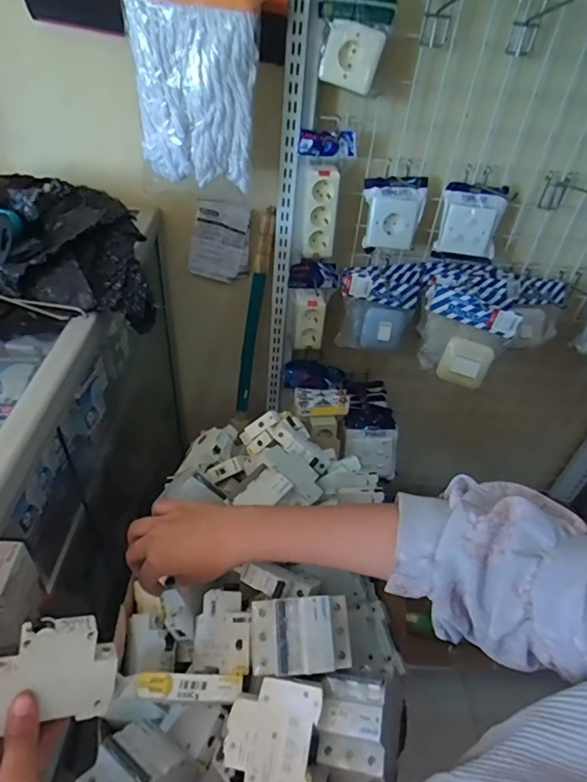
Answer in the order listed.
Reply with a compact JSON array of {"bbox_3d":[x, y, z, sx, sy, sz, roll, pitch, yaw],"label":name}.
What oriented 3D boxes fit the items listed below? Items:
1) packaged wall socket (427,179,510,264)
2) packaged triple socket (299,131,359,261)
[{"bbox_3d":[0.339,-0.322,0.916,0.116,0.136,0.054,6,41,0],"label":"packaged wall socket"},{"bbox_3d":[0.052,-0.347,0.861,0.091,0.209,0.043,6,41,0],"label":"packaged triple socket"}]

